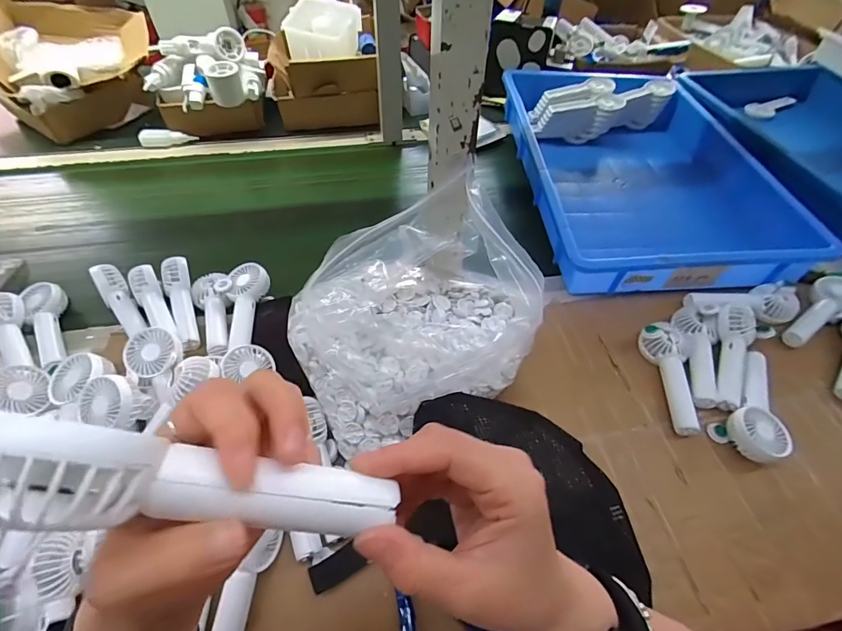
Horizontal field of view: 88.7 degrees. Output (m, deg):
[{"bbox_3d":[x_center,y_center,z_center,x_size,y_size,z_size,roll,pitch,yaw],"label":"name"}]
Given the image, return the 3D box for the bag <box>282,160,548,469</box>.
[{"bbox_3d":[-0.002,0.003,0.450,0.249,0.182,0.176,-21,55,-18],"label":"bag"}]

